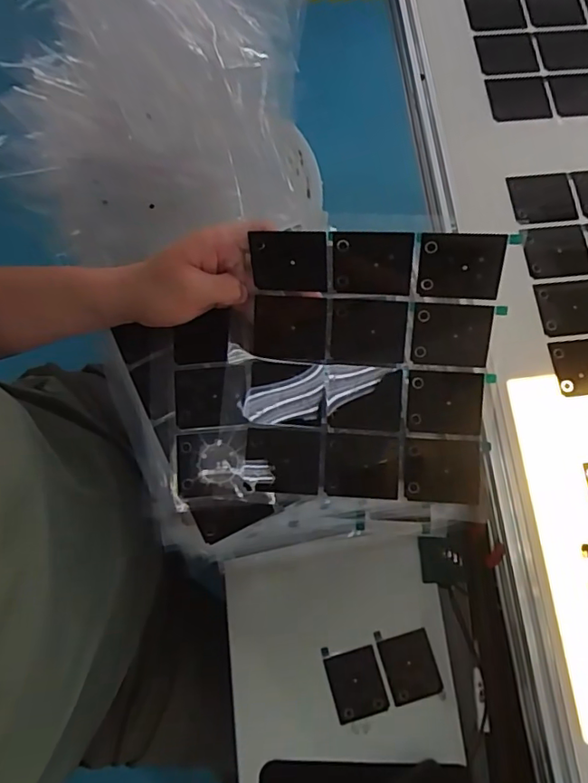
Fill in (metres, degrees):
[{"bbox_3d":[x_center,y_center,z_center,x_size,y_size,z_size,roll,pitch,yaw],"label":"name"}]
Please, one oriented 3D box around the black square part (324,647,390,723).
[{"bbox_3d":[0.066,0.309,0.561,0.054,0.005,0.065,-15,78,-5],"label":"black square part"}]

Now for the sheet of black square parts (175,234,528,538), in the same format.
[{"bbox_3d":[0.032,-0.009,0.448,0.271,0.100,0.229,-3,76,0],"label":"sheet of black square parts"}]

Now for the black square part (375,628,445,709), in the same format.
[{"bbox_3d":[0.124,0.295,0.569,0.055,0.007,0.066,-14,78,-5],"label":"black square part"}]

